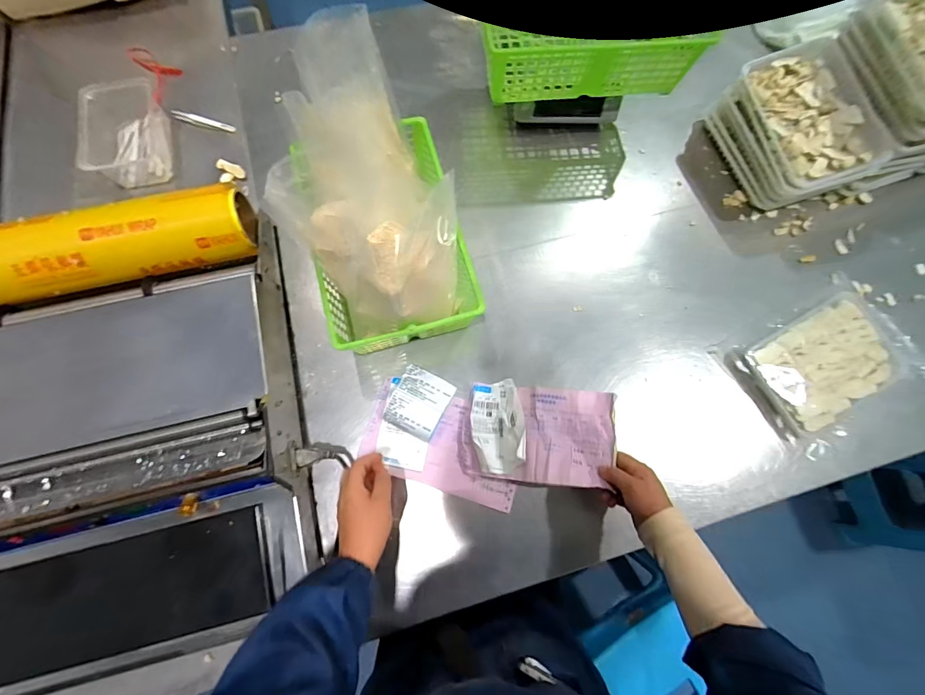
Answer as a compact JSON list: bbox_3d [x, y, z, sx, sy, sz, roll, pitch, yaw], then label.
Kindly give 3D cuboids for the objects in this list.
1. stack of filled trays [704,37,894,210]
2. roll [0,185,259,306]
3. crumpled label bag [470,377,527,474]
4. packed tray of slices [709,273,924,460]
[{"bbox_3d":[0.576,-0.374,0.688,0.155,0.130,0.229,-16,77,-5],"label":"stack of filled trays"},{"bbox_3d":[-0.508,-0.136,0.546,0.408,0.075,0.089,-14,76,-7],"label":"roll"},{"bbox_3d":[0.054,0.115,0.586,0.076,0.043,0.131,-7,77,-3],"label":"crumpled label bag"},{"bbox_3d":[0.608,0.017,0.649,0.295,0.042,0.199,-31,78,-10],"label":"packed tray of slices"}]

